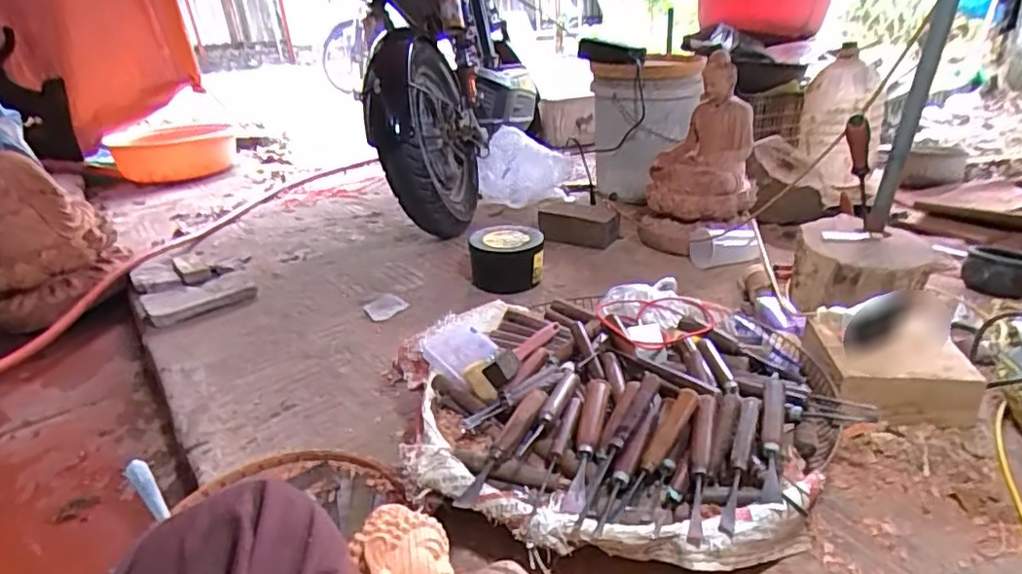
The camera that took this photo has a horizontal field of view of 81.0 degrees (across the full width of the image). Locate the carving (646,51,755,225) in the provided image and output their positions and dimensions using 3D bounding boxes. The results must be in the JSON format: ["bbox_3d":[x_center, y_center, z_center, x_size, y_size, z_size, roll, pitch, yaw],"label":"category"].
[{"bbox_3d":[0.394,-0.296,1.240,0.211,0.287,0.173,3,25,14],"label":"carving"}]

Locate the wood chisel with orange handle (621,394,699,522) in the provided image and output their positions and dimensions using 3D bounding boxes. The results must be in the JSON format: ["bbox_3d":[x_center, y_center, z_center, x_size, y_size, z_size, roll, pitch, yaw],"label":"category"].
[{"bbox_3d":[0.144,0.166,0.597,0.019,0.024,0.171,15,47,39],"label":"wood chisel with orange handle"}]

